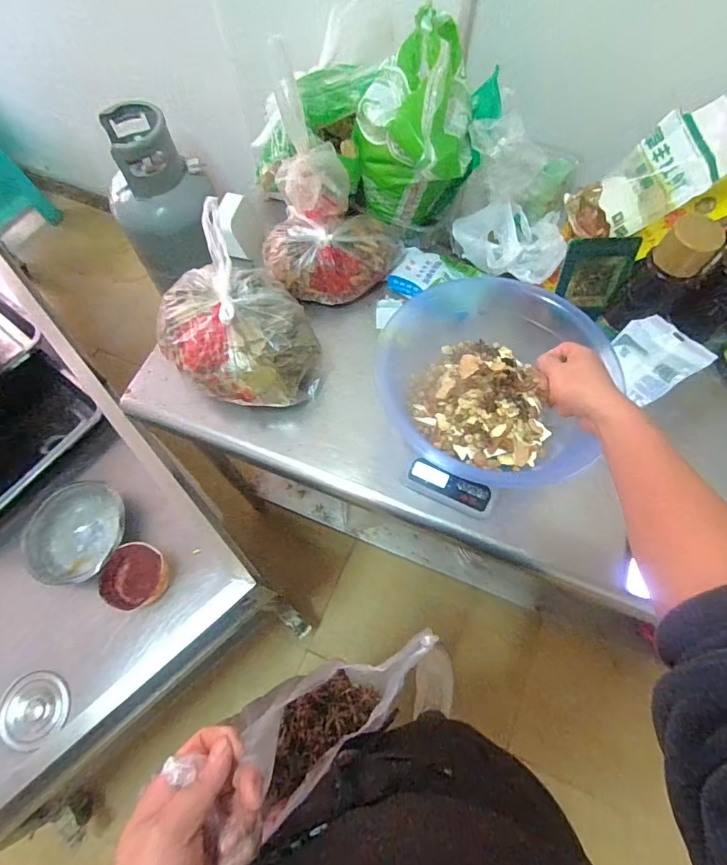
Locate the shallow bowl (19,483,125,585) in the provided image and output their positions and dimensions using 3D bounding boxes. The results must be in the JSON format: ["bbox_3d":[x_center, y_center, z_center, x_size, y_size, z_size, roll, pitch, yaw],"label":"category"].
[{"bbox_3d":[-0.478,0.158,0.765,0.158,0.049,0.169,0,67,0],"label":"shallow bowl"}]

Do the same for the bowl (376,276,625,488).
[{"bbox_3d":[0.182,-0.082,0.641,0.315,0.099,0.280,42,74,16],"label":"bowl"}]

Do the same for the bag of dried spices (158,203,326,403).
[{"bbox_3d":[-0.179,-0.151,0.665,0.219,0.166,0.196,37,72,15],"label":"bag of dried spices"}]

